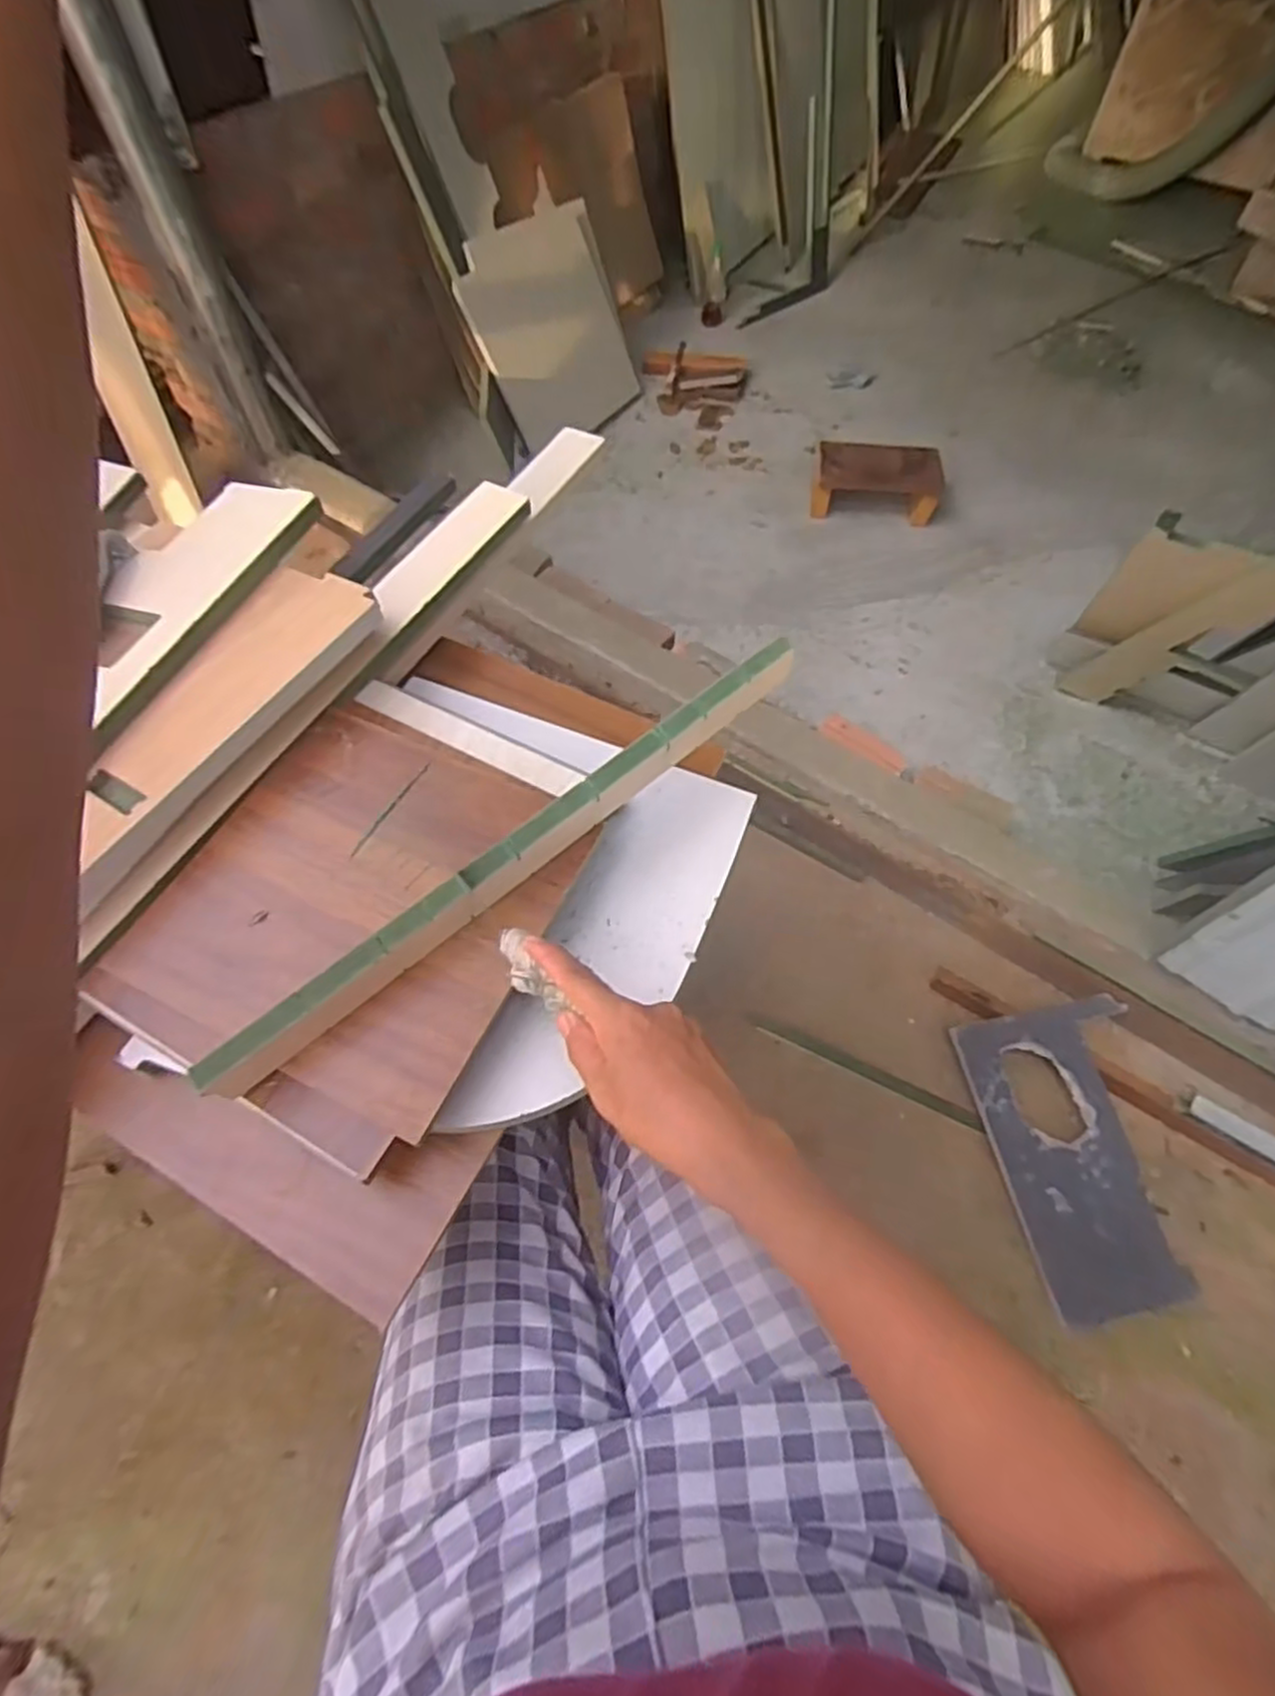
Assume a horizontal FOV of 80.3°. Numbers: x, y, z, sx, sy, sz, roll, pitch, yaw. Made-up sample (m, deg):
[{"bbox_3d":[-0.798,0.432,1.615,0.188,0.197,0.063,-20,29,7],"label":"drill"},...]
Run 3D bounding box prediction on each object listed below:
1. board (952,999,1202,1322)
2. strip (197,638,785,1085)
[{"bbox_3d":[0.588,0.407,1.009,0.209,0.021,0.375,-12,70,3],"label":"board"},{"bbox_3d":[-0.067,-0.004,0.503,0.464,0.041,0.024,-37,66,-19],"label":"strip"}]

